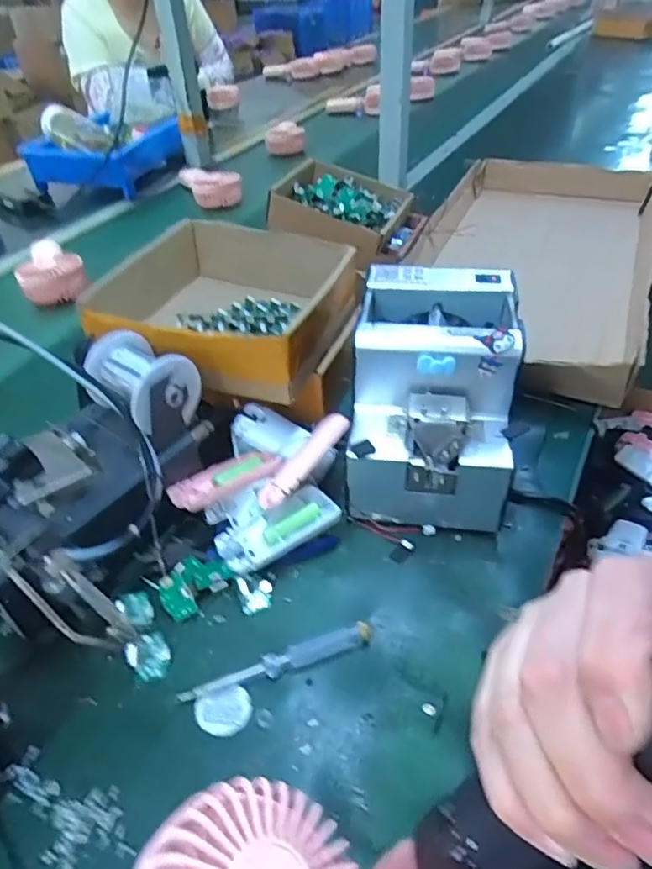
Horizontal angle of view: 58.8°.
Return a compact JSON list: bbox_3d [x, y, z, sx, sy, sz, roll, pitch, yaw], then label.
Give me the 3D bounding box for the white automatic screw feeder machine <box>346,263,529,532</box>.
[{"bbox_3d":[0.091,-0.030,0.489,0.124,0.153,0.171,5,43,11],"label":"white automatic screw feeder machine"}]

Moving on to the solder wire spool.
[{"bbox_3d":[-0.150,-0.038,0.466,0.082,0.063,0.067,23,49,27],"label":"solder wire spool"}]

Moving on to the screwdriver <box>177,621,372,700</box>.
[{"bbox_3d":[-0.032,0.156,0.398,0.133,0.010,0.018,-14,43,-10],"label":"screwdriver"}]

